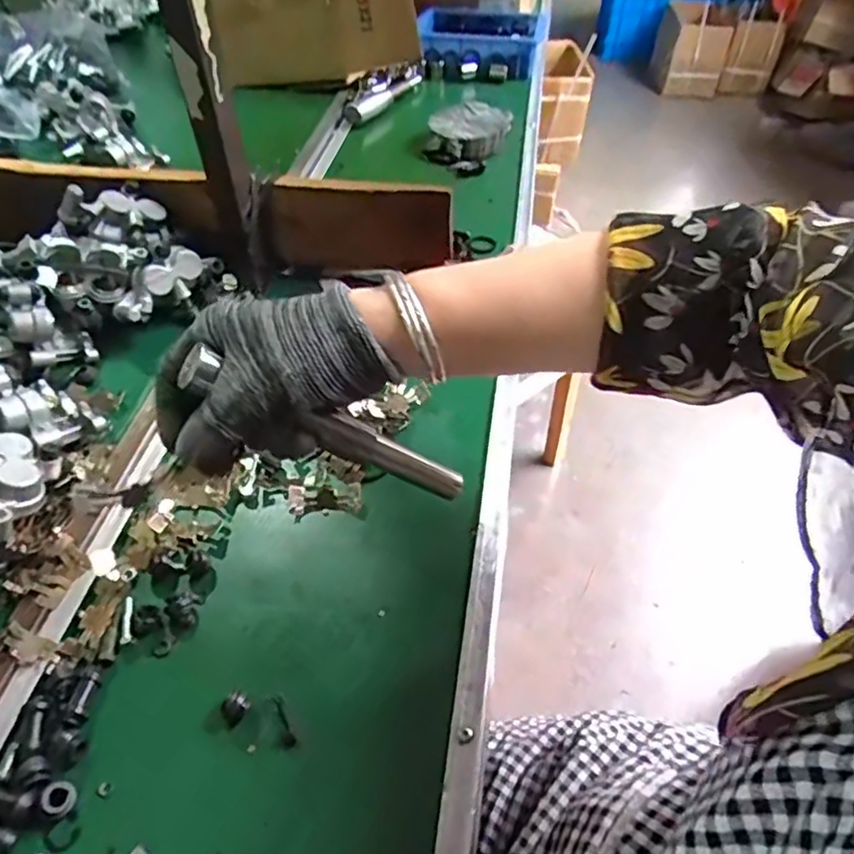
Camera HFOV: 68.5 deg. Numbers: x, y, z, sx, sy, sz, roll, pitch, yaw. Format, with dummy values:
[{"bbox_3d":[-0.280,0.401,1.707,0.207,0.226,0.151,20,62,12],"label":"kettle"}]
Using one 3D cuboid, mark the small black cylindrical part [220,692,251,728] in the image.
[{"bbox_3d":[-0.113,0.165,0.368,0.011,0.014,0.016,31,55,24],"label":"small black cylindrical part"}]

